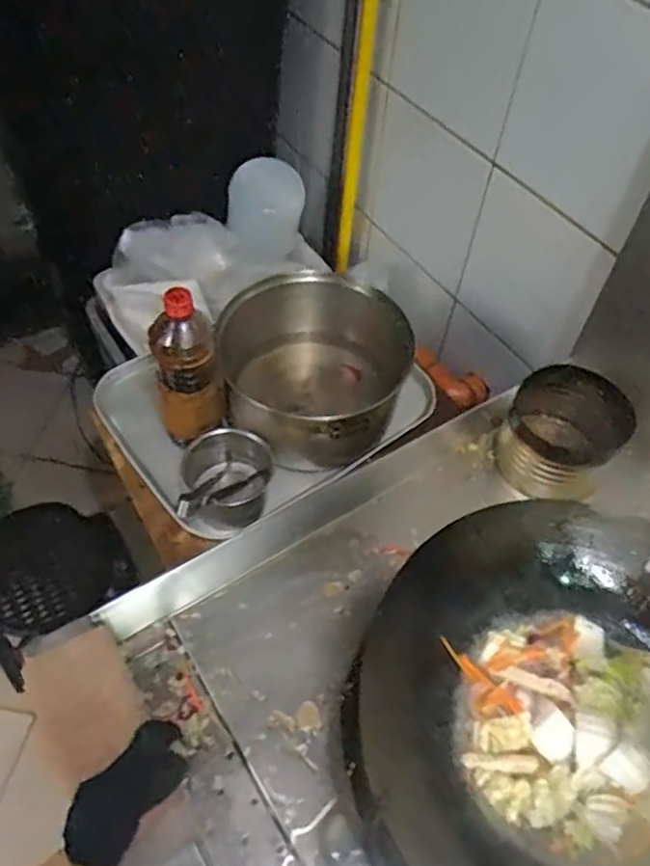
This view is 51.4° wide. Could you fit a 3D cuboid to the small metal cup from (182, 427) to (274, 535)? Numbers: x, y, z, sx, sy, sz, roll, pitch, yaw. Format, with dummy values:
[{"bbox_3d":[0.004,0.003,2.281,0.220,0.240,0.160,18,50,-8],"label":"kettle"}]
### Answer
[{"bbox_3d":[-0.127,0.059,0.917,0.112,0.098,0.122,2,53,-3],"label":"small metal cup"}]

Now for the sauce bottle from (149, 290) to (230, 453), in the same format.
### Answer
[{"bbox_3d":[-0.180,-0.089,0.892,0.080,0.249,0.082,2,53,-3],"label":"sauce bottle"}]

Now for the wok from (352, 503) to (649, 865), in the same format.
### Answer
[{"bbox_3d":[0.245,0.270,0.631,0.412,0.123,0.427,2,53,-3],"label":"wok"}]

